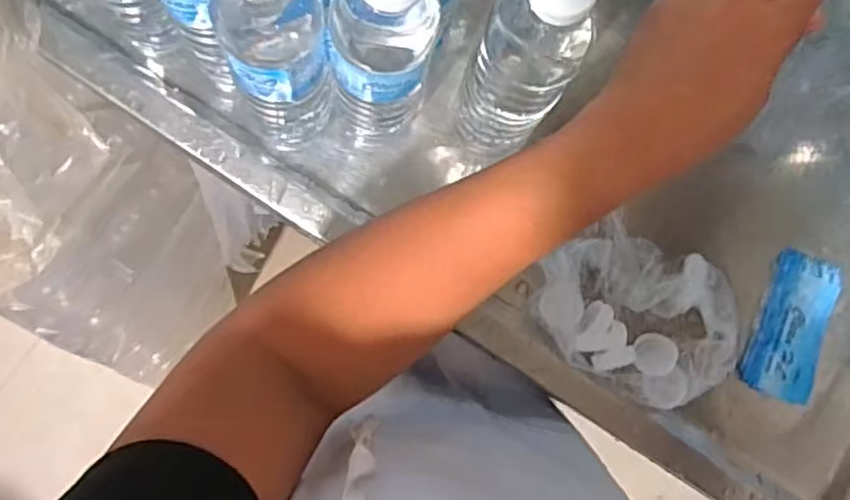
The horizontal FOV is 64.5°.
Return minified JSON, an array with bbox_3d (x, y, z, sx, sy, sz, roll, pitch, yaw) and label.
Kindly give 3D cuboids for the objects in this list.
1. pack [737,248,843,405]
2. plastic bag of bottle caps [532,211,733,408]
[{"bbox_3d":[0.280,0.057,0.510,0.053,0.006,0.110,23,84,-3],"label":"pack"},{"bbox_3d":[0.159,0.046,0.493,0.149,0.024,0.110,29,84,-2],"label":"plastic bag of bottle caps"}]

